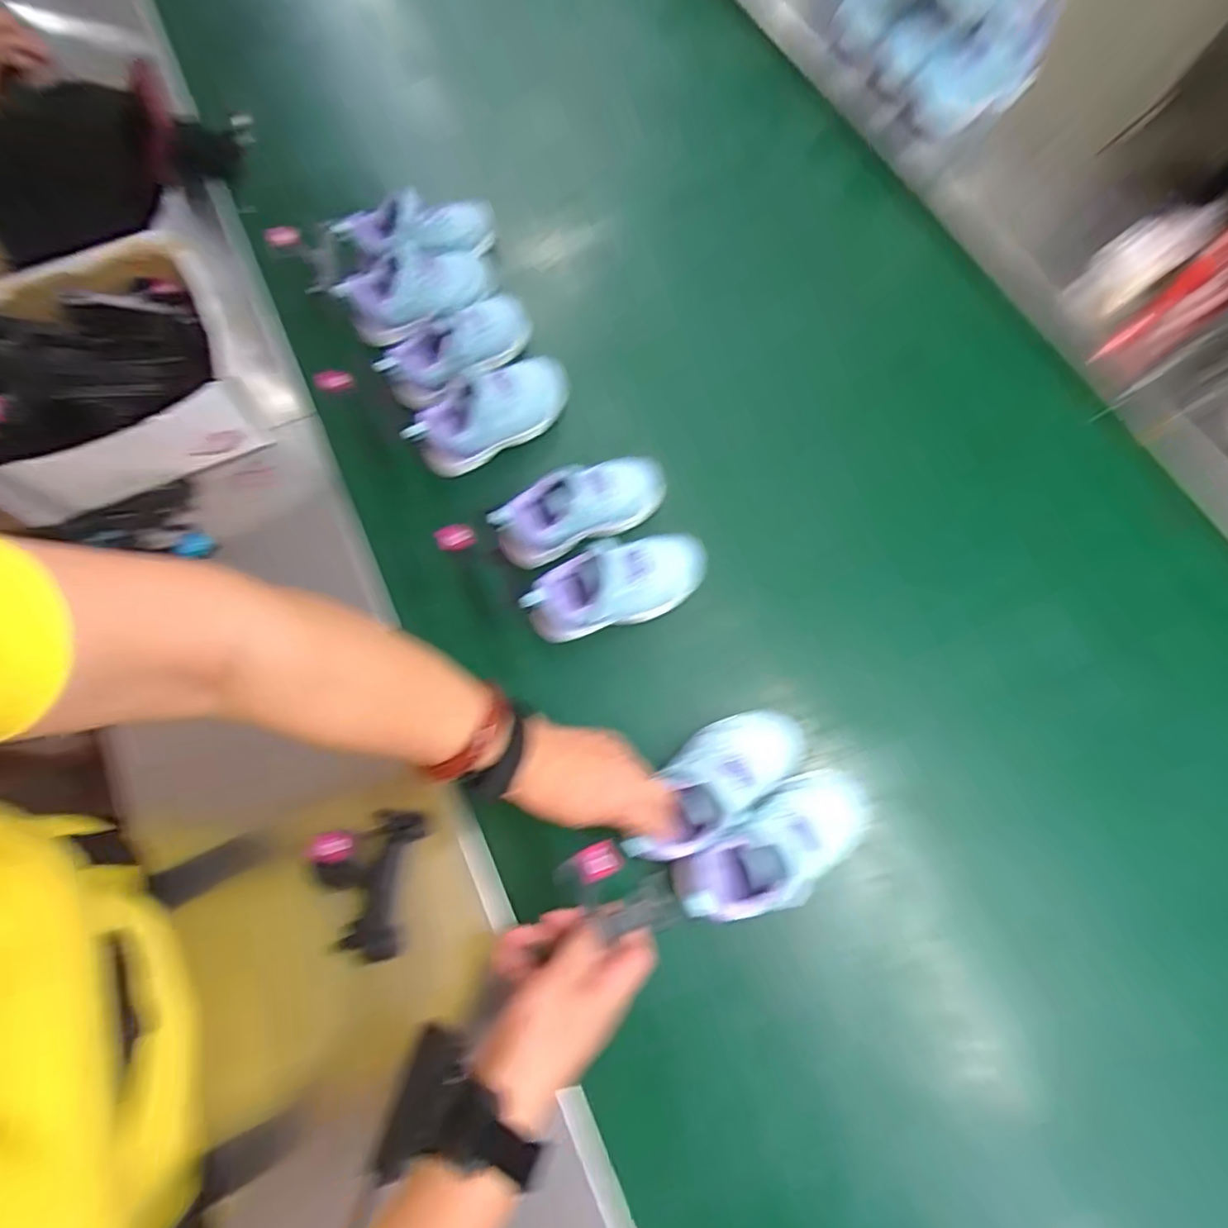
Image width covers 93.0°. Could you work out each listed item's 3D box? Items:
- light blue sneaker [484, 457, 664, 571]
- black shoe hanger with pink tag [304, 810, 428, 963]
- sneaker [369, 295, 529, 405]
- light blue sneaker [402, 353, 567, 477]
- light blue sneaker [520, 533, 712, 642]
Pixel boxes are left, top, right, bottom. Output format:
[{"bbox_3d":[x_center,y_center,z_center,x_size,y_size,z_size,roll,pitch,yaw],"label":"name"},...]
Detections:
[{"bbox_3d":[-0.031,-0.105,0.549,0.165,0.064,0.054,-24,73,-8],"label":"light blue sneaker"},{"bbox_3d":[-0.195,0.202,0.449,0.076,0.027,0.100,10,71,3],"label":"black shoe hanger with pink tag"},{"bbox_3d":[-0.161,-0.281,0.605,0.169,0.059,0.068,-39,75,-12],"label":"sneaker"},{"bbox_3d":[-0.125,-0.207,0.582,0.162,0.068,0.067,-31,74,-11],"label":"light blue sneaker"},{"bbox_3d":[0.003,-0.029,0.524,0.165,0.062,0.061,-16,72,-6],"label":"light blue sneaker"}]

